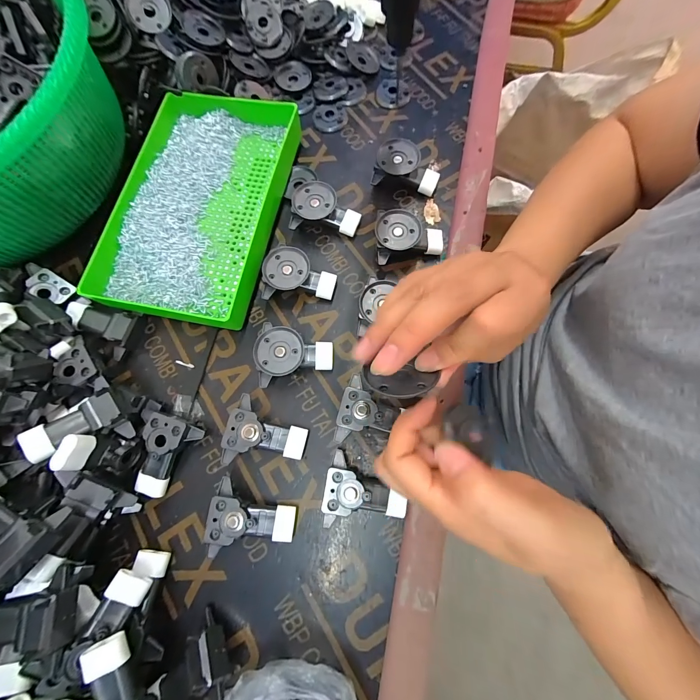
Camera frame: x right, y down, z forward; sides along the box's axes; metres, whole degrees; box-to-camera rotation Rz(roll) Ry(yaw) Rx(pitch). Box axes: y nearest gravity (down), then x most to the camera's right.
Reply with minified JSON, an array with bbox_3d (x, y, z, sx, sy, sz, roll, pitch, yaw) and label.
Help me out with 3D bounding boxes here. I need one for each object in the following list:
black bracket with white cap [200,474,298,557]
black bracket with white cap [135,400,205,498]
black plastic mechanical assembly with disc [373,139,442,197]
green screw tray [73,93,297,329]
[{"bbox_3d":[-0.077,0.135,0.251,0.064,0.023,0.051,10,76,6],"label":"black bracket with white cap"},{"bbox_3d":[-0.164,0.085,0.265,0.057,0.020,0.067,23,78,9],"label":"black bracket with white cap"},{"bbox_3d":[0.058,-0.188,0.329,0.067,0.029,0.044,3,75,5],"label":"black plastic mechanical assembly with disc"},{"bbox_3d":[-0.156,-0.152,0.322,0.155,0.030,0.240,12,76,7],"label":"green screw tray"}]

